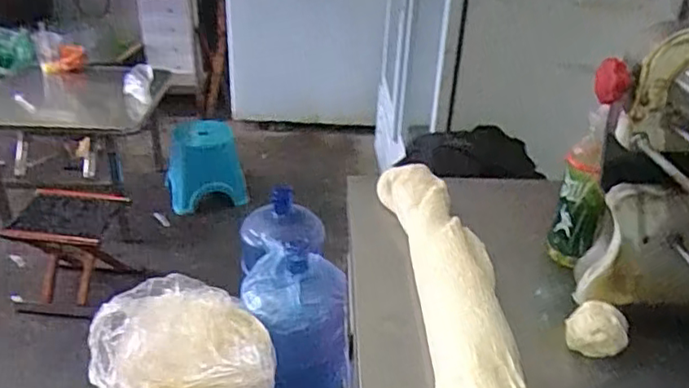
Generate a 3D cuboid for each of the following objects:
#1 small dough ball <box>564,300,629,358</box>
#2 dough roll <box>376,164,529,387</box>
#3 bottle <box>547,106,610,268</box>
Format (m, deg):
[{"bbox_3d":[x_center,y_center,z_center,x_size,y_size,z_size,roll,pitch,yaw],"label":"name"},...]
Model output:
[{"bbox_3d":[0.299,0.155,0.720,0.066,0.040,0.067,2,29,-1],"label":"small dough ball"},{"bbox_3d":[0.128,0.120,0.748,0.119,0.062,0.561,1,29,-2],"label":"dough roll"},{"bbox_3d":[0.317,-0.002,0.813,0.059,0.221,0.057,14,31,20],"label":"bottle"}]

